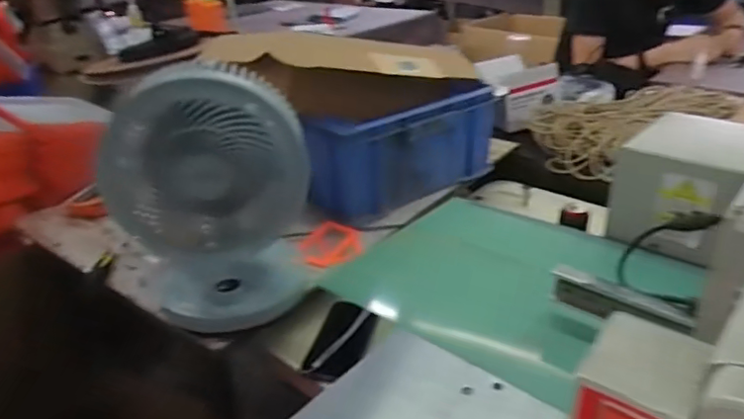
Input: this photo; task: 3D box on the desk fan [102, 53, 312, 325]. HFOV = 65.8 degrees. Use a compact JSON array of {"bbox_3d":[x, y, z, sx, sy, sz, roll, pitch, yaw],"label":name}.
[{"bbox_3d":[-0.207,-0.013,0.720,0.211,0.315,0.164,-18,32,-25],"label":"desk fan"}]

